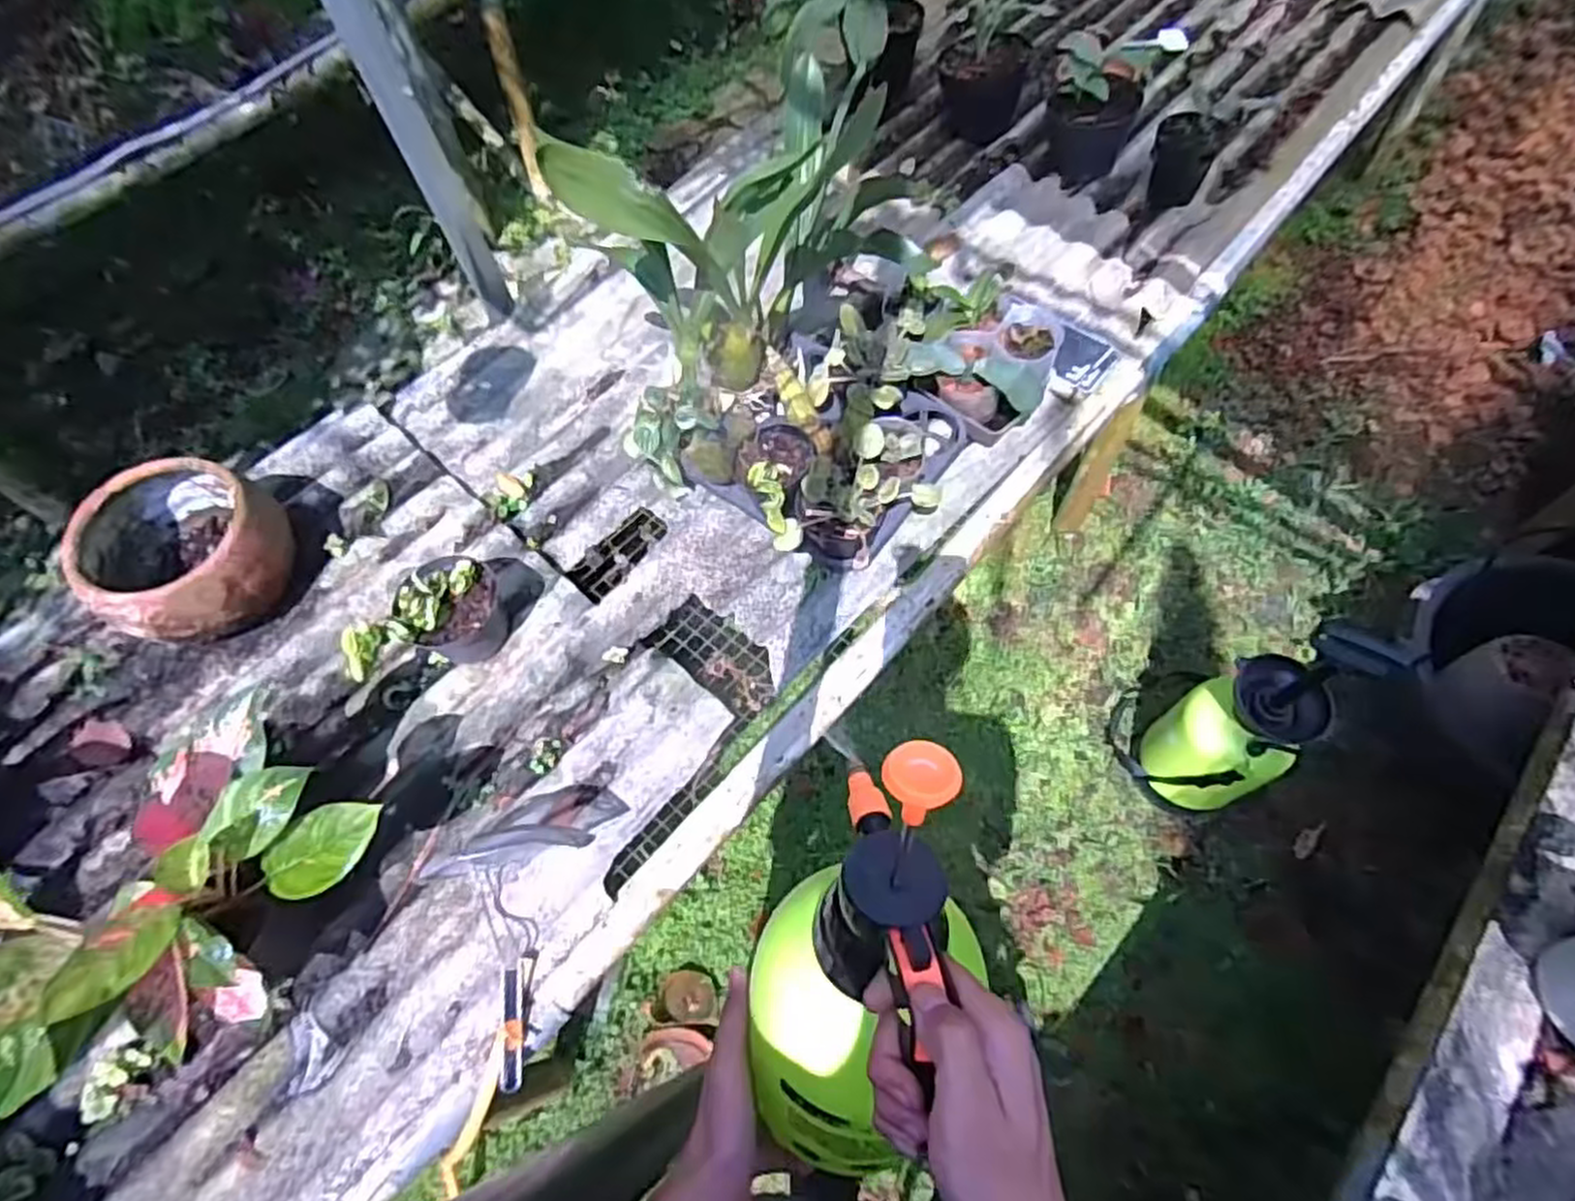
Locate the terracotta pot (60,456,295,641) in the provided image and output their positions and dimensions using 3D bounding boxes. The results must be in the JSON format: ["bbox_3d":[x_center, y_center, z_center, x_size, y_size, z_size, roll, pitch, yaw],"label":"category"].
[{"bbox_3d":[-0.820,-0.063,1.057,0.251,0.145,0.217,21,65,13],"label":"terracotta pot"}]

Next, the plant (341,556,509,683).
[{"bbox_3d":[-0.452,0.042,1.014,0.122,0.145,0.187,17,65,11],"label":"plant"}]

